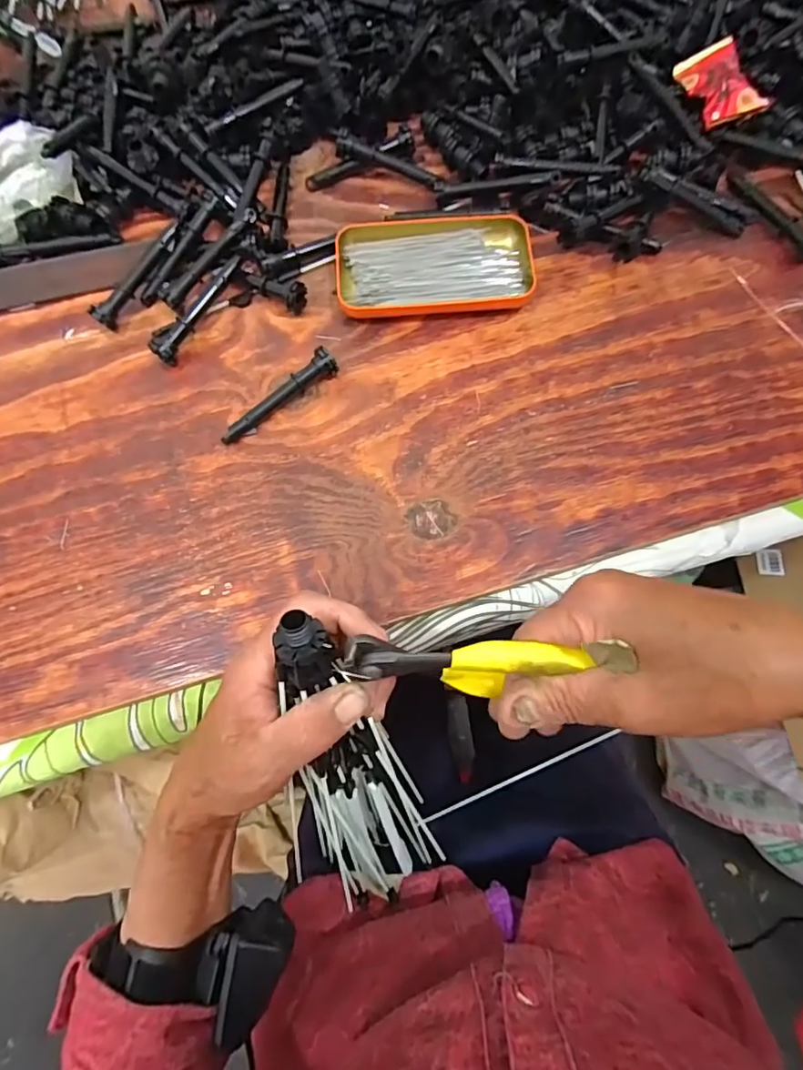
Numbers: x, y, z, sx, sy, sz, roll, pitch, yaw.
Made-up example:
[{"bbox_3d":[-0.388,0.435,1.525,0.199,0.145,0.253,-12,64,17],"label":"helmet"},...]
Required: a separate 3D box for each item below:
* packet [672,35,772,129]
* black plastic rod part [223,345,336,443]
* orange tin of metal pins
[{"bbox_3d":[0.253,-0.360,0.429,0.044,0.015,0.071,-22,80,12],"label":"packet"},{"bbox_3d":[-0.086,-0.095,0.378,0.094,0.019,0.015,-39,76,-11],"label":"black plastic rod part"},{"bbox_3d":[0.024,-0.201,0.402,0.141,0.020,0.077,-4,72,0],"label":"orange tin of metal pins"}]

